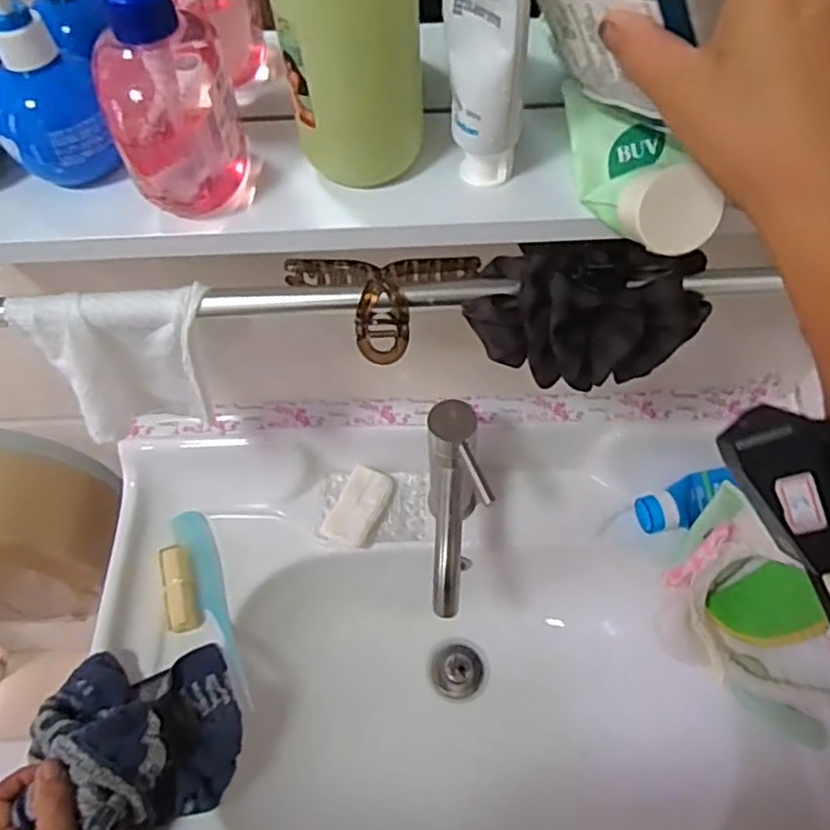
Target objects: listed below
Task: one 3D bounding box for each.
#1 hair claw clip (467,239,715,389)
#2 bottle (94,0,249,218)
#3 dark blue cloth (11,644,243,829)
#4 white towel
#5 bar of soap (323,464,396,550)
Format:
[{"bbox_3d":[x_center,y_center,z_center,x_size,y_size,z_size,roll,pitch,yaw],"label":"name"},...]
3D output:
[{"bbox_3d":[0.106,-0.061,0.426,0.144,0.069,0.078,8,58,8],"label":"hair claw clip"},{"bbox_3d":[-0.125,-0.173,0.343,0.059,0.138,0.075,-13,57,-6],"label":"bottle"},{"bbox_3d":[-0.239,0.279,0.593,0.148,0.110,0.156,-13,57,-6],"label":"dark blue cloth"},{"bbox_3d":[-0.190,-0.028,0.470,0.116,0.119,0.047,-8,57,-3],"label":"white towel"},{"bbox_3d":[-0.059,0.098,0.734,0.052,0.018,0.087,22,61,16],"label":"bar of soap"}]

